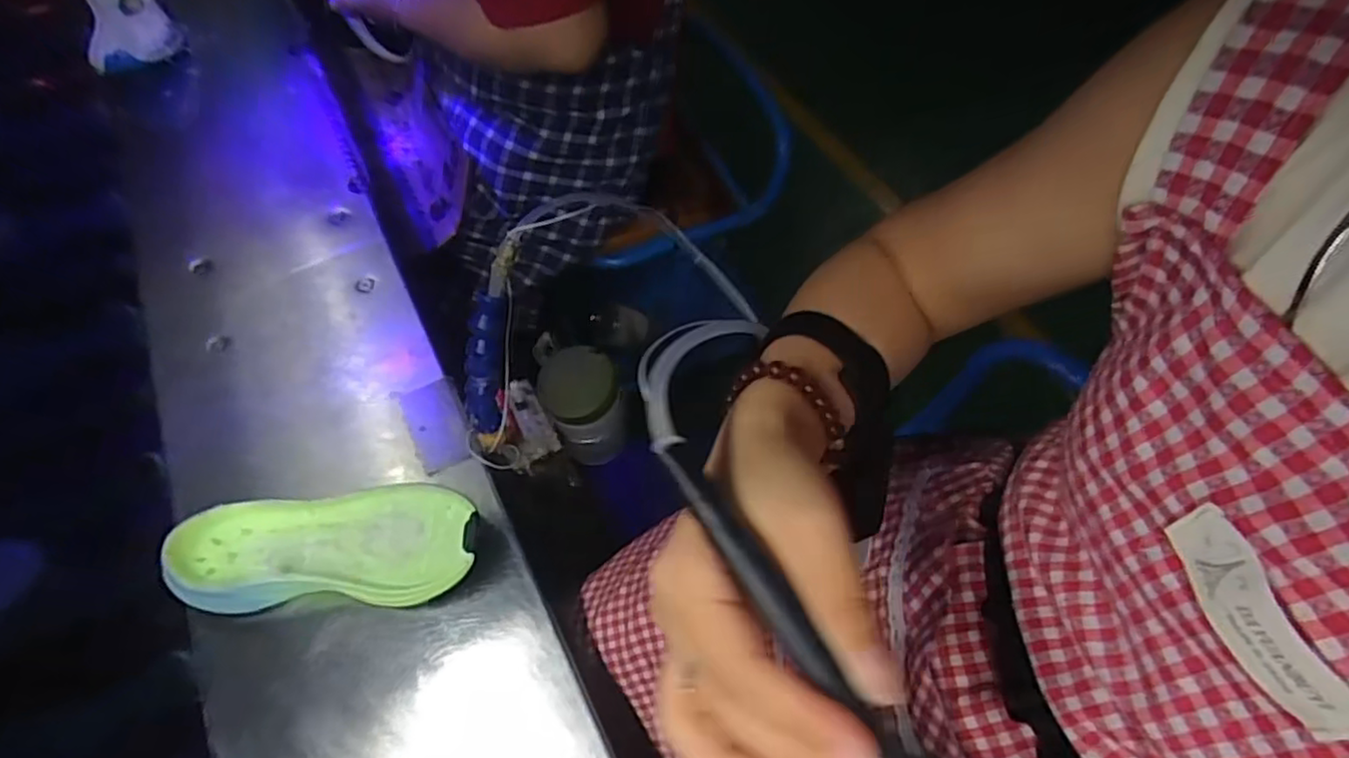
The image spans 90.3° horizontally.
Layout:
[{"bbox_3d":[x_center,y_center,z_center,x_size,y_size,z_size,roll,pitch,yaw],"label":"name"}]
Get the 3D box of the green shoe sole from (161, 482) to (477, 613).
[{"bbox_3d":[-0.258,0.125,0.508,0.216,0.042,0.091,-2,57,-2],"label":"green shoe sole"}]

